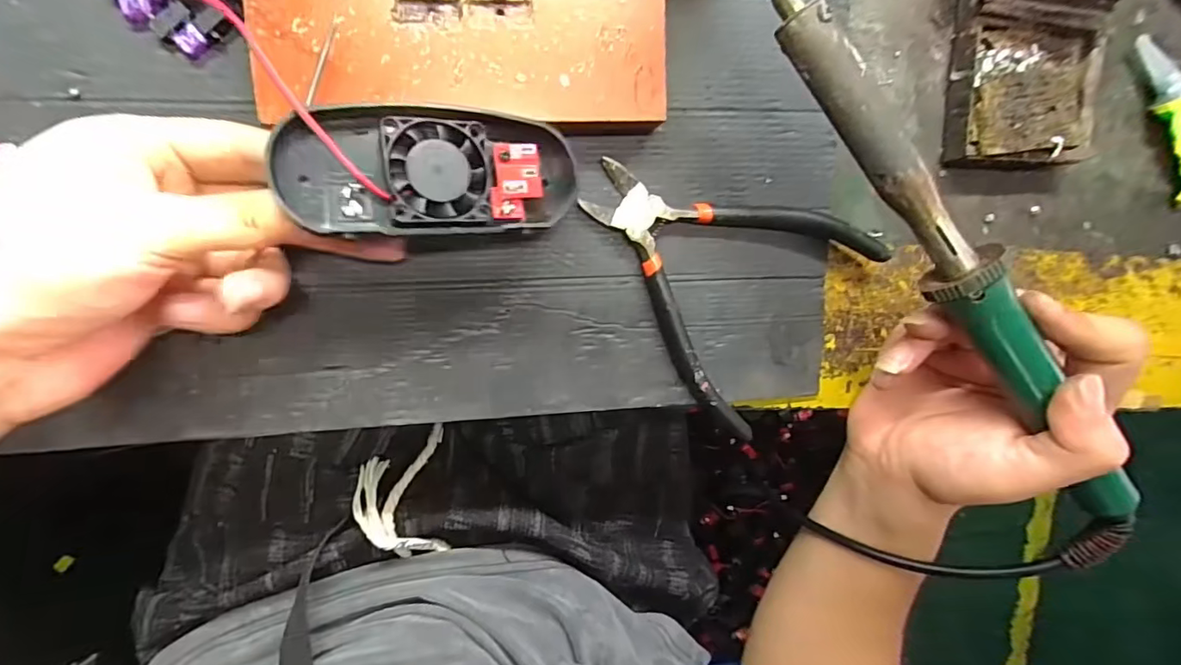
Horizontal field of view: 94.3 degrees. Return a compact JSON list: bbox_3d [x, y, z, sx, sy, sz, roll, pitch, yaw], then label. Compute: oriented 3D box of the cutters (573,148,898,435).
[{"bbox_3d":[0.062,-0.036,0.270,0.136,0.012,0.119,39,91,-11],"label":"cutters"}]

